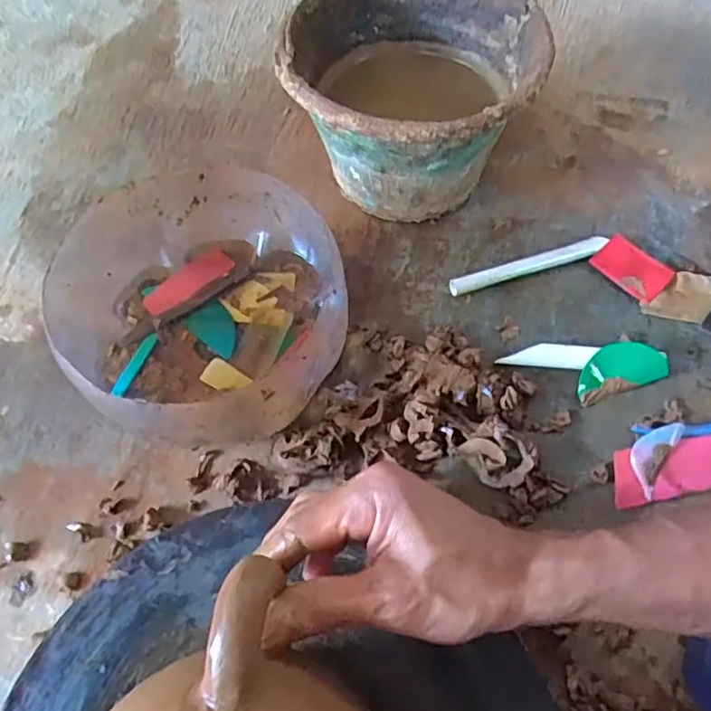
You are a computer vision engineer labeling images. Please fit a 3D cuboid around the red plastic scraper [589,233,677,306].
[{"bbox_3d":[0.285,-0.090,0.622,0.048,0.017,0.071,-37,65,-18],"label":"red plastic scraper"}]

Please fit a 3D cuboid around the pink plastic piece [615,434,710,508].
[{"bbox_3d":[0.273,0.095,0.514,0.107,0.012,0.044,-10,60,-3],"label":"pink plastic piece"}]

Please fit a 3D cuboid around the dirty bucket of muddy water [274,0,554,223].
[{"bbox_3d":[0.057,-0.260,0.649,0.243,0.181,0.261,-2,59,3],"label":"dirty bucket of muddy water"}]

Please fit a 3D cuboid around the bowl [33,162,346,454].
[{"bbox_3d":[-0.128,-0.039,0.554,0.252,0.127,0.234,-1,60,2],"label":"bowl"}]

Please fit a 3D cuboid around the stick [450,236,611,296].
[{"bbox_3d":[0.177,-0.091,0.614,0.165,0.016,0.015,-16,60,-7],"label":"stick"}]

